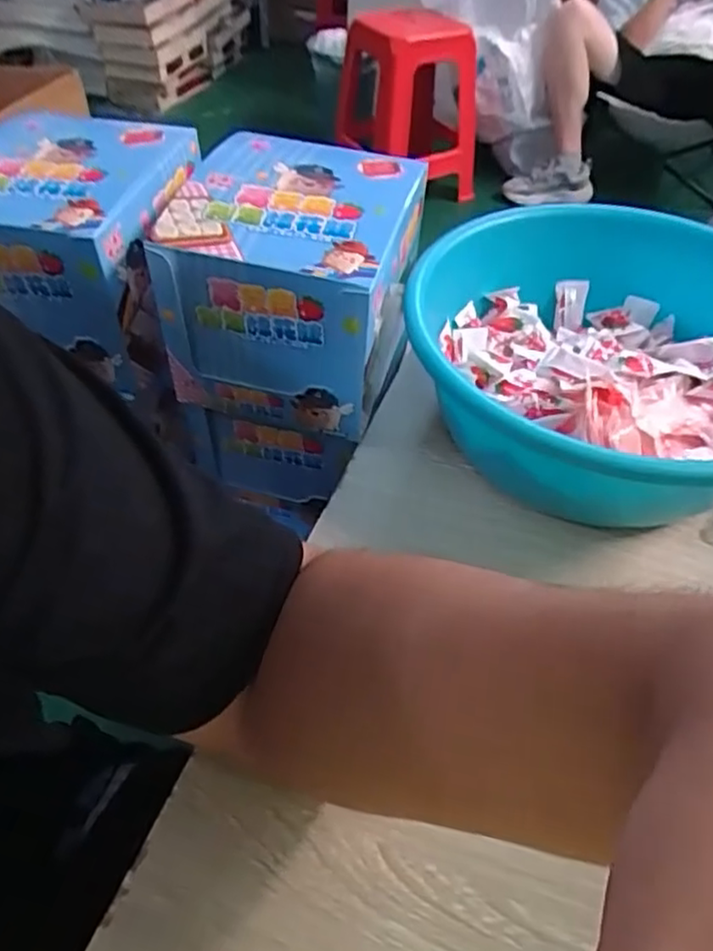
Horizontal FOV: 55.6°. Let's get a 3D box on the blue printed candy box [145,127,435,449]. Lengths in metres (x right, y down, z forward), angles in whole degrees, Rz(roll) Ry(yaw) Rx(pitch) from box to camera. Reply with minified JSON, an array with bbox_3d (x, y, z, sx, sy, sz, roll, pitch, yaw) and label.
[{"bbox_3d":[-0.040,-0.142,0.493,0.144,0.136,0.161,14,49,11],"label":"blue printed candy box"}]

